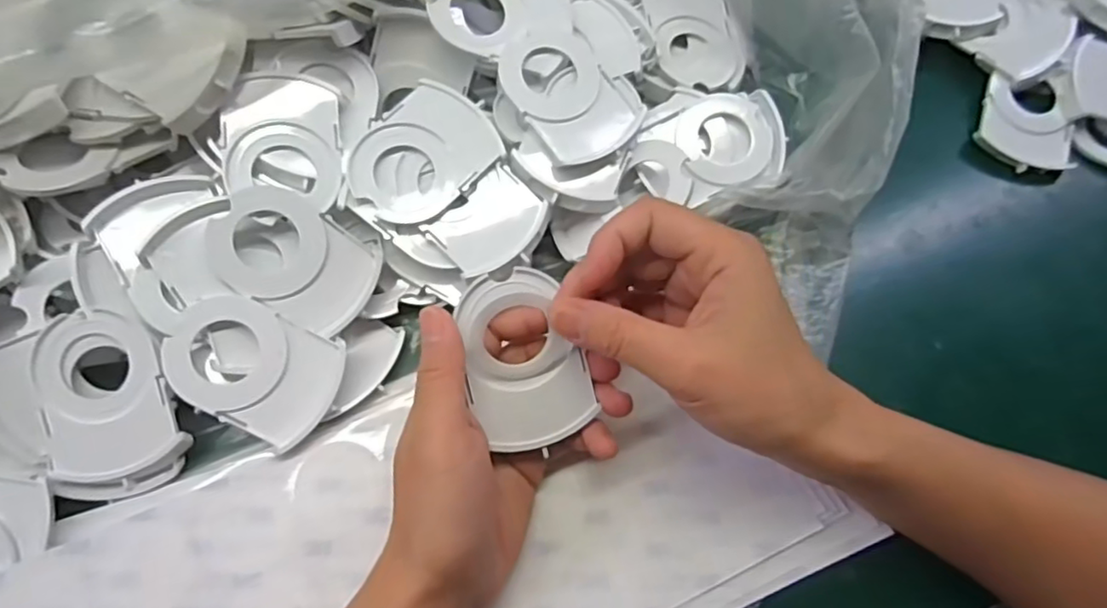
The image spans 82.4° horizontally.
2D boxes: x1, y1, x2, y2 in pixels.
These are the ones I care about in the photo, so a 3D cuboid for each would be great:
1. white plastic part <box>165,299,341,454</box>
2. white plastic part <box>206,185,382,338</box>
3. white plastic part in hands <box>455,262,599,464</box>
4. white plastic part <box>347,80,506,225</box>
[{"bbox_3d":[-0.143,0.030,0.301,0.079,0.019,0.056,25,69,7],"label":"white plastic part"},{"bbox_3d":[-0.128,-0.023,0.310,0.079,0.007,0.053,32,82,-11],"label":"white plastic part"},{"bbox_3d":[-0.012,0.024,0.273,0.050,0.010,0.074,-14,96,-15],"label":"white plastic part in hands"},{"bbox_3d":[-0.065,-0.074,0.316,0.053,0.004,0.073,42,78,-2],"label":"white plastic part"}]

